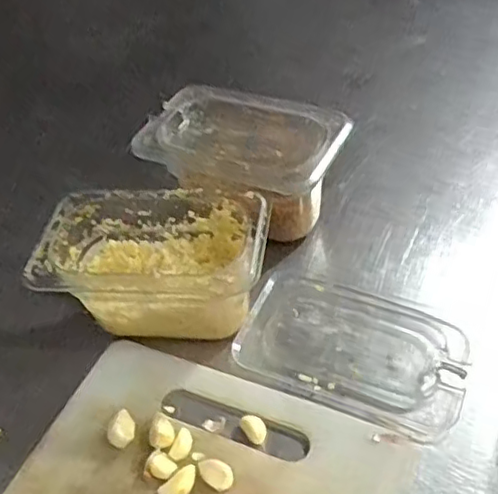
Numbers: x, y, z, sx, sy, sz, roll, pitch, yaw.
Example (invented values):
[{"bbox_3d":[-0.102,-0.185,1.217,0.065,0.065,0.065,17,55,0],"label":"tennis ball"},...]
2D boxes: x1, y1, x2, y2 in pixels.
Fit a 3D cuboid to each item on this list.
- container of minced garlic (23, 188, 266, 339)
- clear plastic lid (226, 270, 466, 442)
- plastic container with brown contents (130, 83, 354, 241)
[{"bbox_3d":[-0.070,0.022,0.507,0.166,0.093,0.098,2,47,8],"label":"container of minced garlic"},{"bbox_3d":[0.078,0.072,0.494,0.172,0.013,0.104,18,51,22],"label":"clear plastic lid"},{"bbox_3d":[-0.006,-0.068,0.570,0.168,0.088,0.111,24,53,26],"label":"plastic container with brown contents"}]

